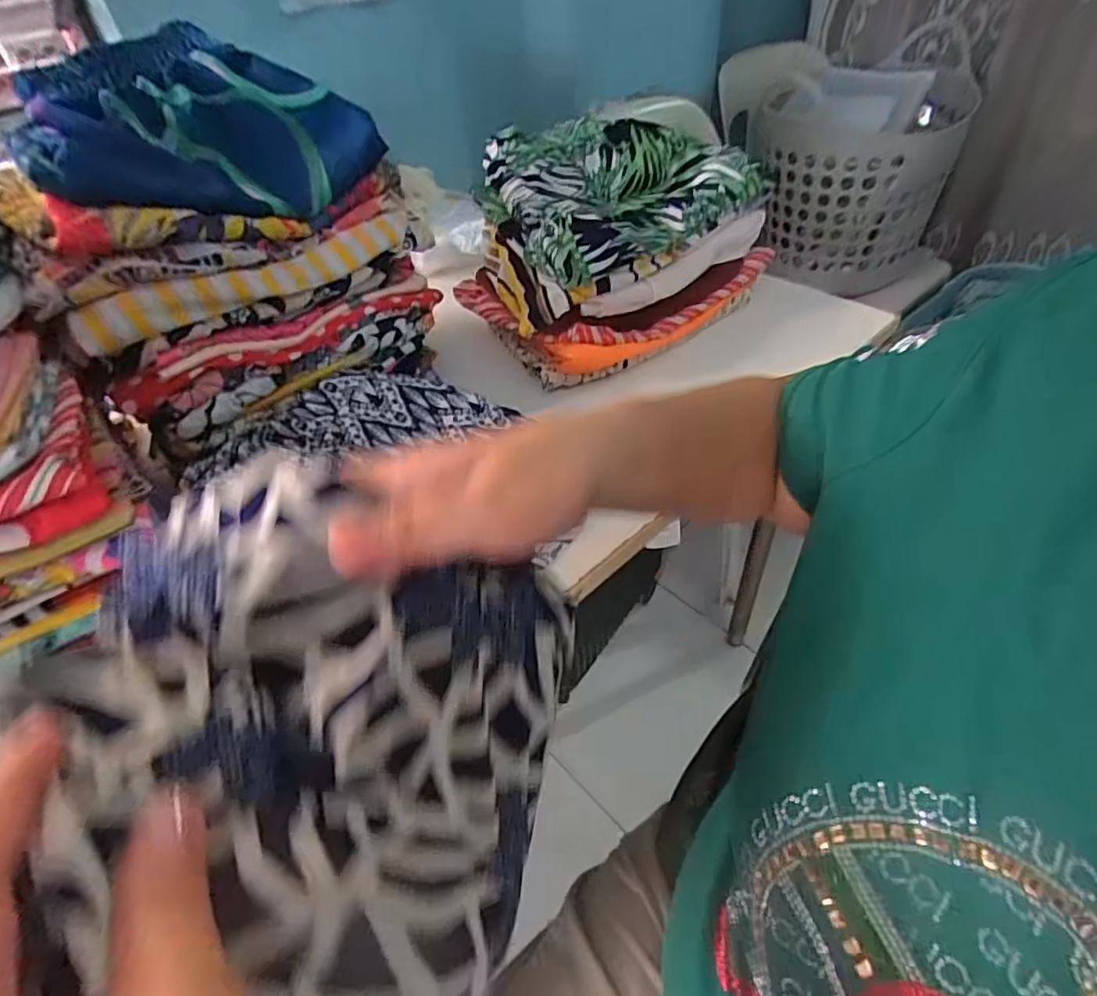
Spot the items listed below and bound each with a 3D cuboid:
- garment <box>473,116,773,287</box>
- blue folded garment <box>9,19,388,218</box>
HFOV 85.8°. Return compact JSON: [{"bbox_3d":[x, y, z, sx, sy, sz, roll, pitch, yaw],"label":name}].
[{"bbox_3d":[0.061,-0.315,0.589,0.245,0.072,0.194,-30,50,-21],"label":"garment"},{"bbox_3d":[-0.263,-0.268,0.434,0.215,0.100,0.151,-38,53,-27],"label":"blue folded garment"}]

